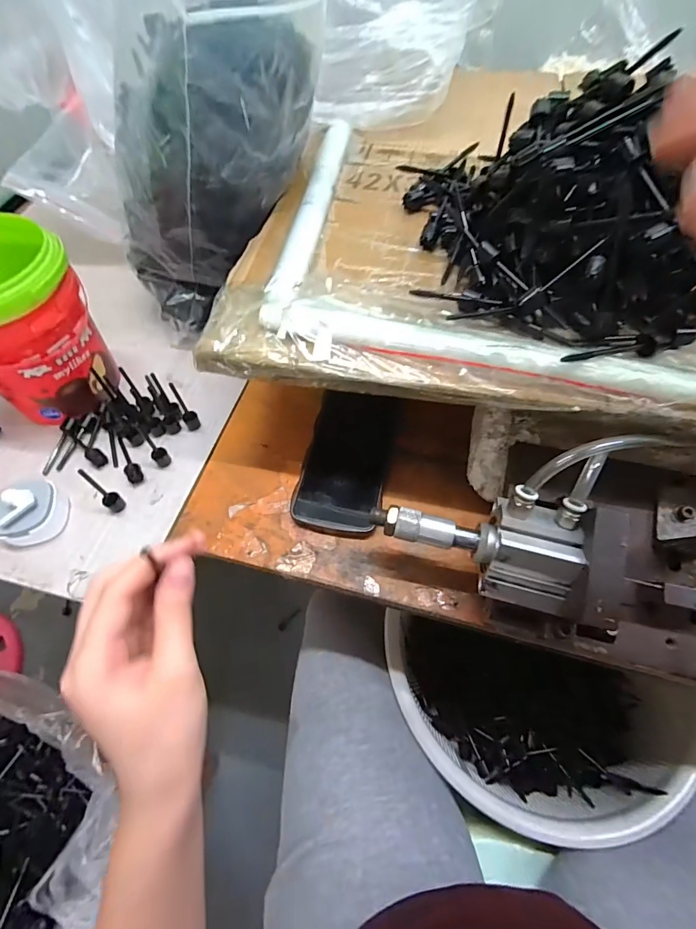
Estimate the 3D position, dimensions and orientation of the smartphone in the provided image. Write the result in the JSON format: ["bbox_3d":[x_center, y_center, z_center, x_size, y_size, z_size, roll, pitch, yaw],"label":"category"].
[{"bbox_3d":[-0.001,-0.004,0.385,0.076,0.009,0.135,12,74,5],"label":"smartphone"}]

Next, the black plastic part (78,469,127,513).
[{"bbox_3d":[-0.215,0.024,0.361,0.013,0.057,0.015,34,65,19],"label":"black plastic part"}]

